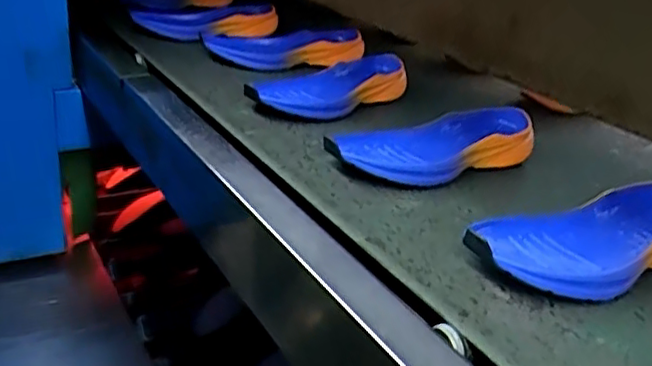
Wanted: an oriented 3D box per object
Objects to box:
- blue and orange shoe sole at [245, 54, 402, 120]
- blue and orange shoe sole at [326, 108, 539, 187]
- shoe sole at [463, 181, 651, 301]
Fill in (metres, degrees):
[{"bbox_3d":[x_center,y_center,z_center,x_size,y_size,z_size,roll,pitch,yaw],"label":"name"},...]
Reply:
[{"bbox_3d":[0.013,-0.124,0.815,0.086,0.035,0.250,30,39,34],"label":"blue and orange shoe sole"},{"bbox_3d":[0.115,-0.039,0.666,0.253,0.038,0.093,-11,35,-24],"label":"blue and orange shoe sole"},{"bbox_3d":[0.224,0.043,0.522,0.255,0.038,0.102,-18,38,-33],"label":"shoe sole"}]

